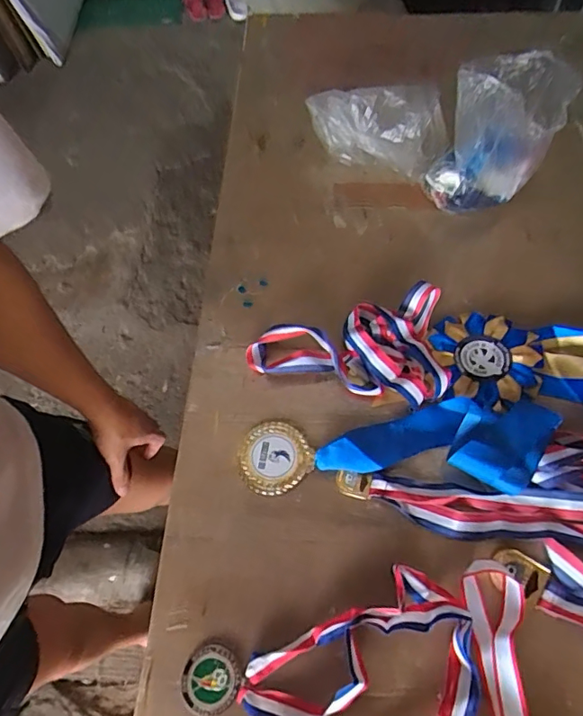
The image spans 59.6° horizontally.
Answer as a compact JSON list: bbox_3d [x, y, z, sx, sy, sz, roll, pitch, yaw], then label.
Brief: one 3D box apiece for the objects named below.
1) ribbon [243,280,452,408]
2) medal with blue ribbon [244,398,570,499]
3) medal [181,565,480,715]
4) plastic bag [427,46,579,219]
[{"bbox_3d":[0.068,-0.027,0.570,0.213,0.038,0.135,12,61,9],"label":"ribbon"},{"bbox_3d":[0.102,0.086,0.503,0.305,0.040,0.092,-1,60,2],"label":"medal with blue ribbon"},{"bbox_3d":[0.030,0.237,0.425,0.233,0.026,0.112,0,60,2],"label":"medal"},{"bbox_3d":[0.238,-0.249,0.606,0.122,0.188,0.080,26,64,16],"label":"plastic bag"}]

